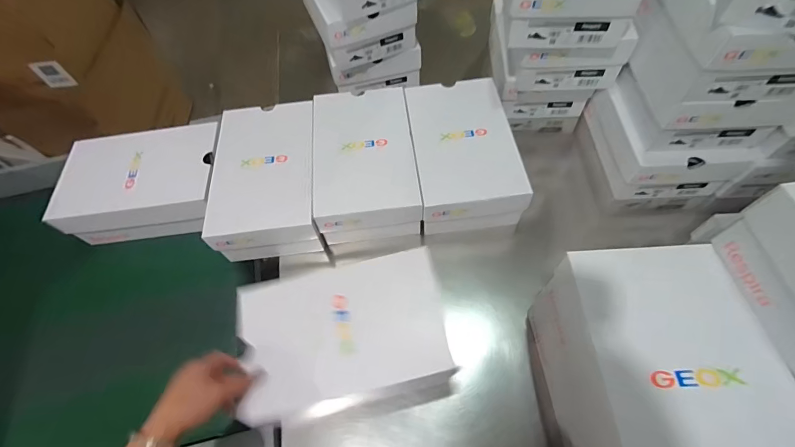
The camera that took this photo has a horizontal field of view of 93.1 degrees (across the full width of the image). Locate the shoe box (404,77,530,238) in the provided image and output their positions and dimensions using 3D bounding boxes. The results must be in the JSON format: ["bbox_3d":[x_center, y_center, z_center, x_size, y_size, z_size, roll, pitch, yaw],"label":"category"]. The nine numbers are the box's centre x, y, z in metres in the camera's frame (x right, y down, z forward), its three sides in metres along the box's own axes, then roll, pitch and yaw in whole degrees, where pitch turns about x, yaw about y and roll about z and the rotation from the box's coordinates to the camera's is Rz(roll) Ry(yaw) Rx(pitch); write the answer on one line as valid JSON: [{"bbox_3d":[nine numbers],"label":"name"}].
[{"bbox_3d":[0.120,-0.136,0.709,0.175,0.079,0.294,-7,60,0],"label":"shoe box"}]

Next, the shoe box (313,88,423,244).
[{"bbox_3d":[-0.059,-0.117,0.730,0.181,0.107,0.277,-7,60,0],"label":"shoe box"}]

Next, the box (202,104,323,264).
[{"bbox_3d":[-0.242,-0.084,0.723,0.182,0.107,0.289,-7,60,0],"label":"box"}]

